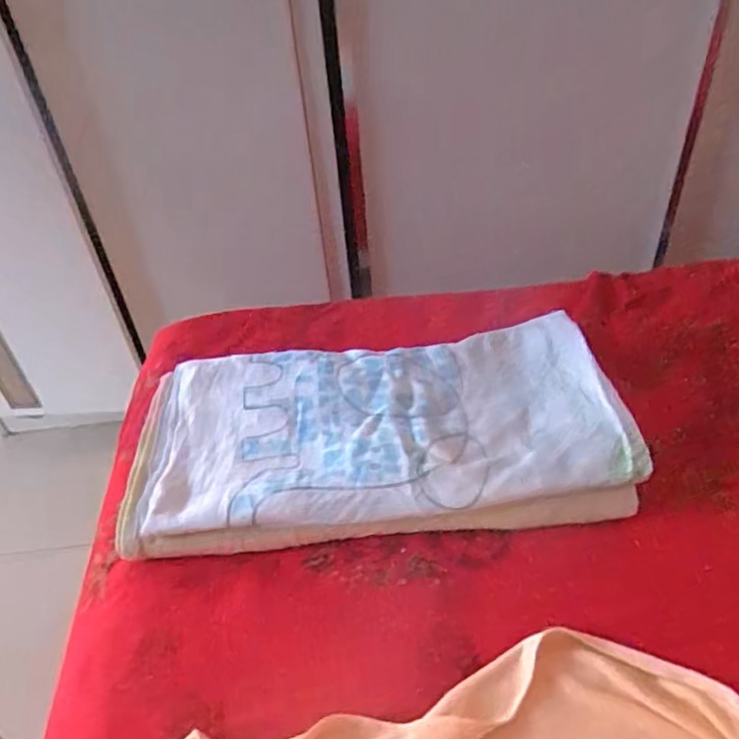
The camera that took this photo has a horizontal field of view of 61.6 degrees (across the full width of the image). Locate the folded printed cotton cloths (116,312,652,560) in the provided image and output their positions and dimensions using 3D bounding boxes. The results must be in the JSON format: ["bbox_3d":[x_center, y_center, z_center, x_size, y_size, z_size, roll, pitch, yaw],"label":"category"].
[{"bbox_3d":[-0.002,0.061,0.637,0.485,0.070,0.238,-6,41,1],"label":"folded printed cotton cloths"}]

